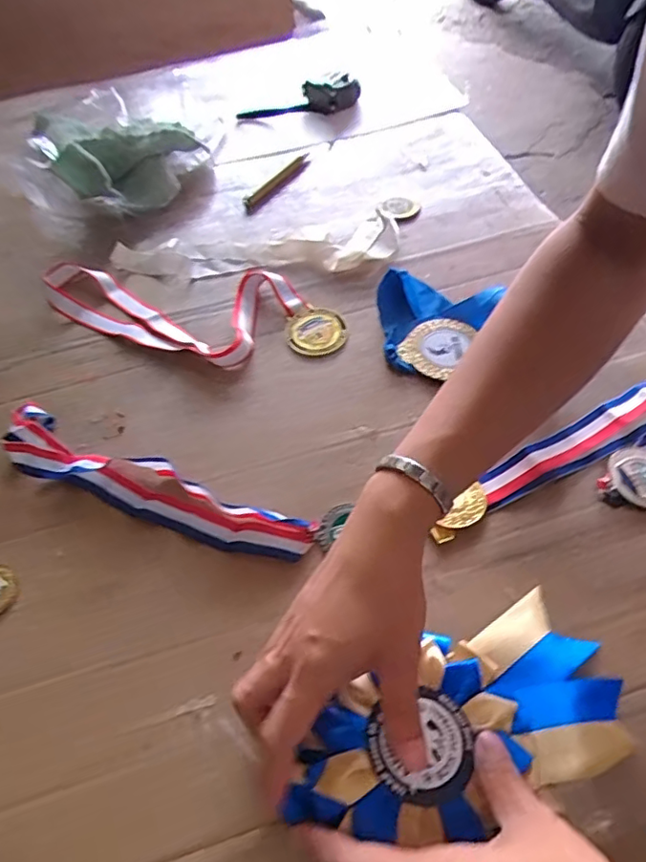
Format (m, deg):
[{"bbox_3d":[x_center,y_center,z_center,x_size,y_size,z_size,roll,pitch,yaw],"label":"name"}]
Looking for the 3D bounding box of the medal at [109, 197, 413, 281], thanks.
[{"bbox_3d":[-0.059,-0.212,0.608,0.321,0.017,0.113,-3,56,3],"label":"medal"}]

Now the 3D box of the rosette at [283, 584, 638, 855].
[{"bbox_3d":[0.077,0.173,0.330,0.200,0.027,0.095,-17,56,-16],"label":"rosette"}]

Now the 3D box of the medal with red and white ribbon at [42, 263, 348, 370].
[{"bbox_3d":[-0.135,-0.127,0.558,0.314,0.021,0.115,19,59,17],"label":"medal with red and white ribbon"}]

